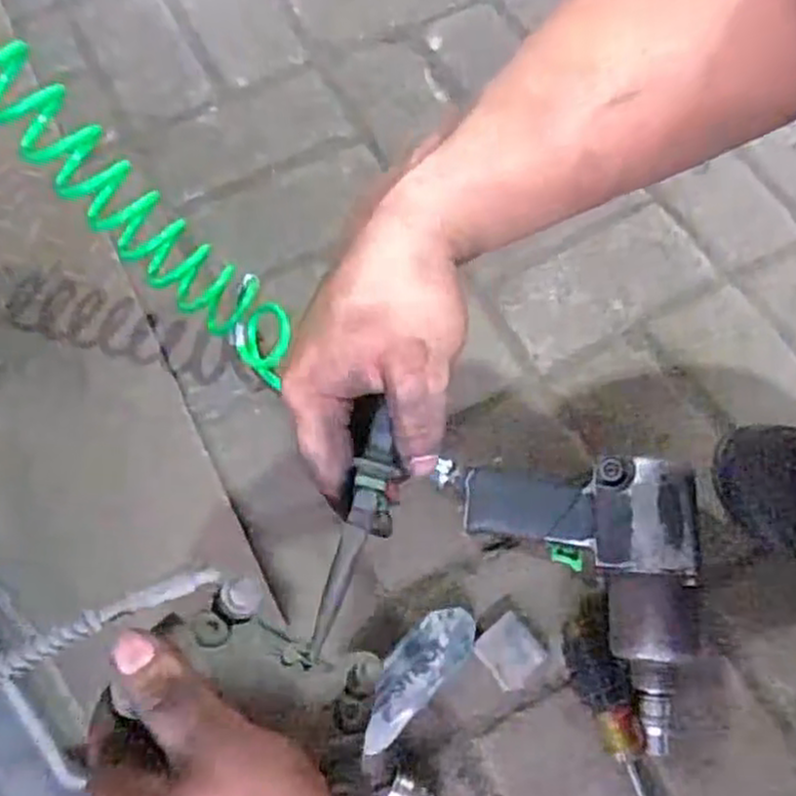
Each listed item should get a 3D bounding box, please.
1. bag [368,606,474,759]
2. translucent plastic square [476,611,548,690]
[{"bbox_3d":[0.011,0.204,0.558,0.041,0.026,0.116,40,72,16],"label":"bag"},{"bbox_3d":[0.085,0.191,0.570,0.043,0.011,0.047,-35,71,-14],"label":"translucent plastic square"}]

